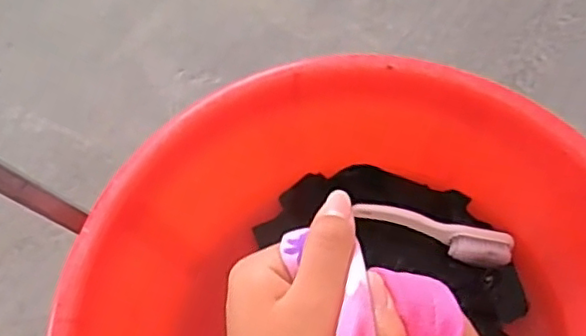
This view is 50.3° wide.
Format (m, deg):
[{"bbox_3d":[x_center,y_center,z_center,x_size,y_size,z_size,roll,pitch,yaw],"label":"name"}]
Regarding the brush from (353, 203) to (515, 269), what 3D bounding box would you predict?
[{"bbox_3d":[0.165,0.078,0.724,0.182,0.031,0.045,10,68,7],"label":"brush"}]

